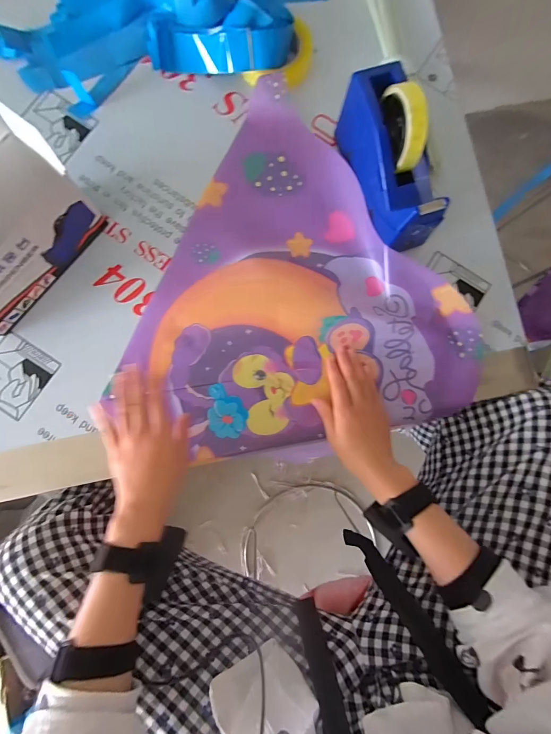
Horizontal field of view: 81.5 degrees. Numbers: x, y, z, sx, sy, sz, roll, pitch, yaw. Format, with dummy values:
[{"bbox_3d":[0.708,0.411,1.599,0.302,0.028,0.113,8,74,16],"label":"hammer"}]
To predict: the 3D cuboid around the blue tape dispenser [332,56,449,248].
[{"bbox_3d":[0.149,-0.262,0.410,0.069,0.122,0.202,-19,85,-5],"label":"blue tape dispenser"}]

